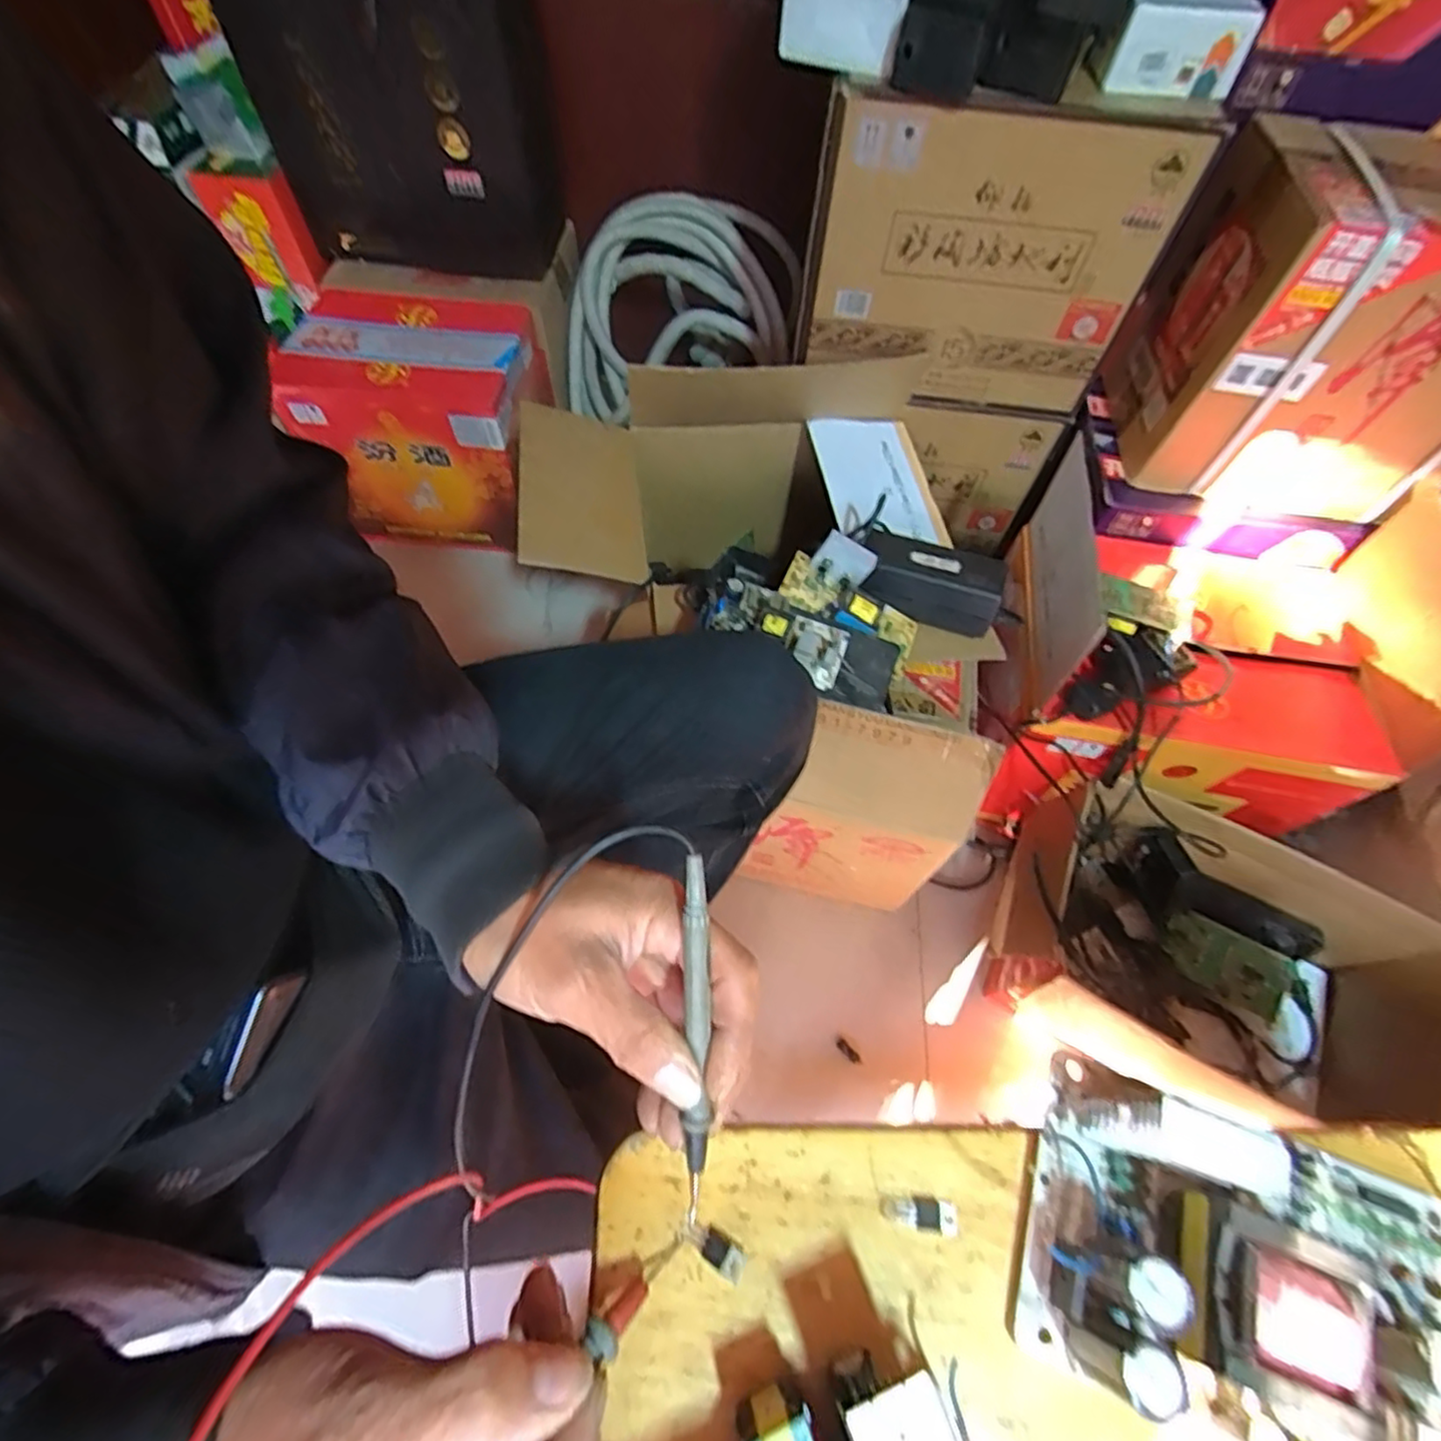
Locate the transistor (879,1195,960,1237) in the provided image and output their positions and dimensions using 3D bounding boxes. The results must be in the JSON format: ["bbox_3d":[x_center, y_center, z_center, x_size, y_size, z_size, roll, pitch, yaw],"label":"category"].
[{"bbox_3d":[0.081,0.199,0.272,0.030,0.004,0.011,12,61,5],"label":"transistor"}]

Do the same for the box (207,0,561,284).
[{"bbox_3d":[-0.438,-0.855,0.949,0.384,0.371,0.165,14,61,5],"label":"box"}]

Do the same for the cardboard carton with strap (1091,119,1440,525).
[{"bbox_3d":[0.665,-0.419,0.741,0.352,0.289,0.229,14,61,5],"label":"cardboard carton with strap"}]

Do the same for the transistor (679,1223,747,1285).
[{"bbox_3d":[-0.003,0.207,0.264,0.027,0.005,0.011,30,64,14],"label":"transistor"}]

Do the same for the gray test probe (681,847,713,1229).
[{"bbox_3d":[-0.010,0.126,0.266,0.009,0.010,0.146,0,94,-2],"label":"gray test probe"}]

